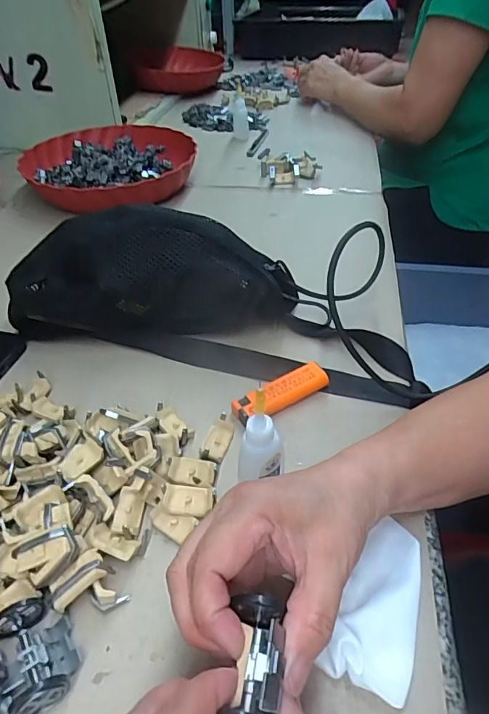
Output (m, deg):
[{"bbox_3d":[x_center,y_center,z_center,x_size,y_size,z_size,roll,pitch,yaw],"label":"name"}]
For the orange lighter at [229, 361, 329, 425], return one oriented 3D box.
[{"bbox_3d":[0.029,0.029,0.367,0.081,0.013,0.023,-24,48,-21],"label":"orange lighter"}]

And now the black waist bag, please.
[{"bbox_3d":[-0.086,-0.069,0.410,0.266,0.089,0.073,-1,44,1],"label":"black waist bag"}]

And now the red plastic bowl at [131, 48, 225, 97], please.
[{"bbox_3d":[-0.151,-0.689,1.088,0.198,0.074,0.234,0,44,0],"label":"red plastic bowl"}]

